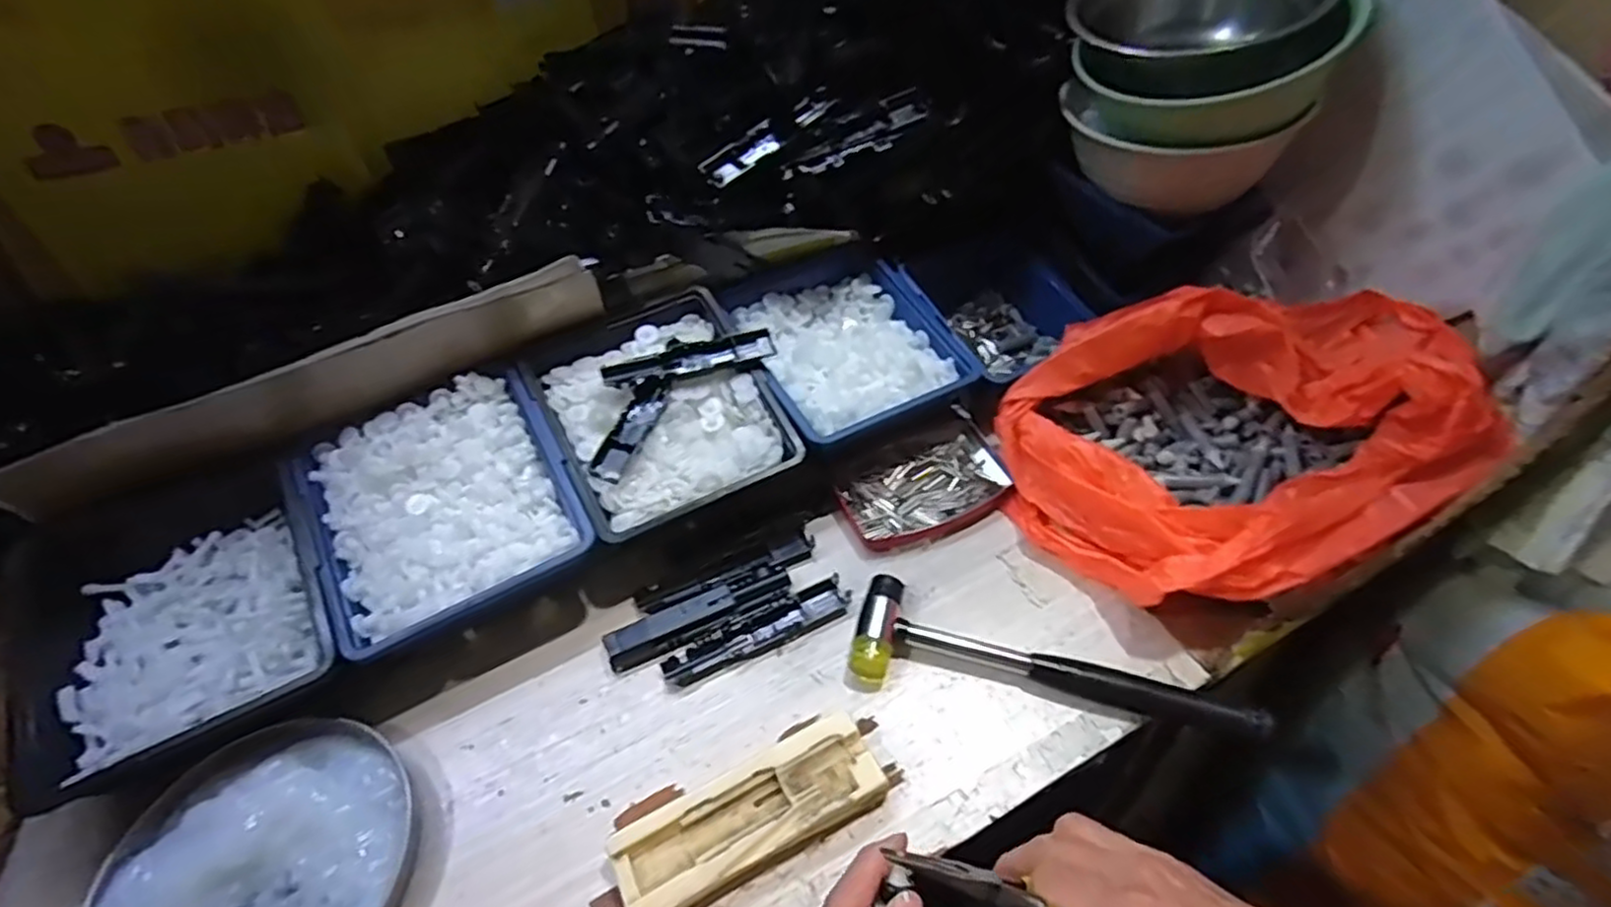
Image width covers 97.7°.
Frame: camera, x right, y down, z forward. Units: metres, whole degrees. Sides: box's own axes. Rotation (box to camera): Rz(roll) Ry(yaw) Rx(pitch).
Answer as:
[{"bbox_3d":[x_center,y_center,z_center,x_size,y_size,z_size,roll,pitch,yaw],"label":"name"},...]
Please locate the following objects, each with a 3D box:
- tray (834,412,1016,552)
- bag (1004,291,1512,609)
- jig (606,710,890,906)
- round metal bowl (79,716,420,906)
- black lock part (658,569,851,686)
[{"bbox_3d":[0.085,0.024,0.504,0.125,0.015,0.081,-27,55,-21],"label":"tray"},{"bbox_3d":[0.282,-0.009,0.451,0.283,0.107,0.196,-4,50,-3],"label":"bag"},{"bbox_3d":[-0.028,0.185,0.359,0.135,0.022,0.050,-21,53,-16],"label":"jig"},{"bbox_3d":[-0.271,0.207,0.347,0.139,0.022,0.130,0,50,0],"label":"round metal bowl"},{"bbox_3d":[-0.028,0.110,0.433,0.119,0.010,0.026,-23,53,-18],"label":"black lock part"}]

